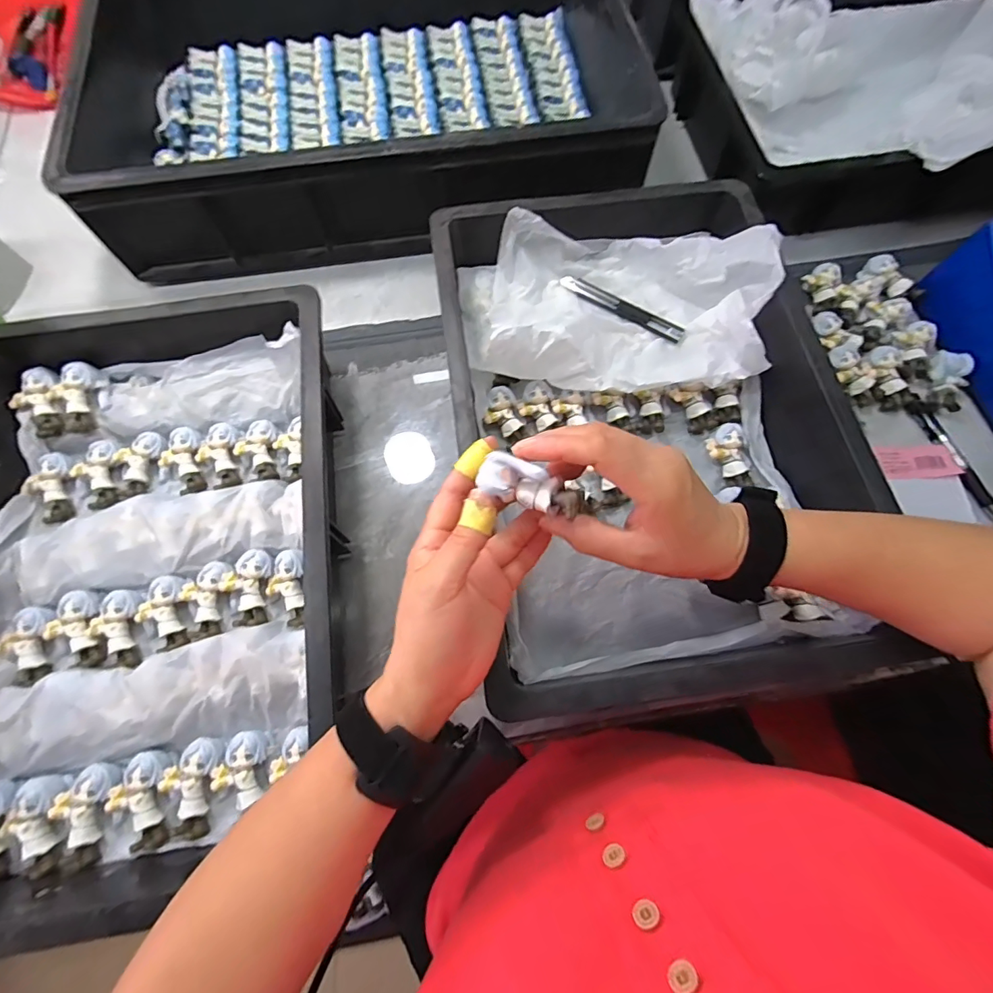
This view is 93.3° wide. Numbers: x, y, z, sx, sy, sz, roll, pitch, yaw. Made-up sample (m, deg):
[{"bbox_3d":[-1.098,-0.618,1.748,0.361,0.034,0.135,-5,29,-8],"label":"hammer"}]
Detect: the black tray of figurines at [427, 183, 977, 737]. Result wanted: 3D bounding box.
[{"bbox_3d":[0.123,-0.074,0.420,0.309,0.090,0.450,-8,70,-3],"label":"black tray of figurines"}]

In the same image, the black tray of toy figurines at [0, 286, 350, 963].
[{"bbox_3d":[-0.283,0.058,0.376,0.320,0.091,0.448,-7,70,-2],"label":"black tray of toy figurines"}]

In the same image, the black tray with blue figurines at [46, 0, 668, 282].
[{"bbox_3d":[-0.156,-0.481,0.558,0.593,0.121,0.402,-6,70,-2],"label":"black tray with blue figurines"}]

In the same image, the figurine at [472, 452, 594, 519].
[{"bbox_3d":[0.022,-0.004,0.261,0.064,0.020,0.020,20,72,13],"label":"figurine"}]

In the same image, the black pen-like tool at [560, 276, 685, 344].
[{"bbox_3d":[0.127,-0.195,0.483,0.138,0.010,0.019,35,74,12],"label":"black pen-like tool"}]

